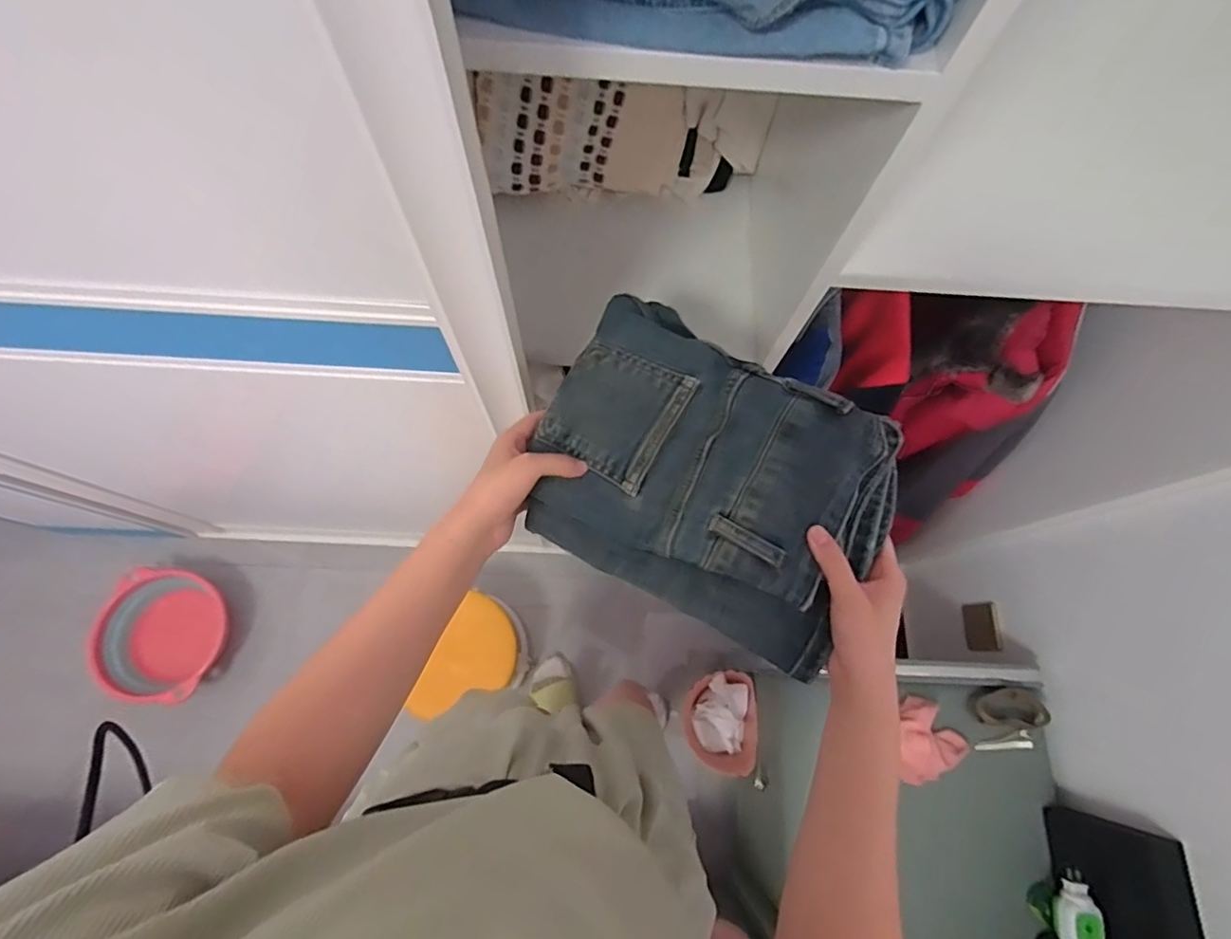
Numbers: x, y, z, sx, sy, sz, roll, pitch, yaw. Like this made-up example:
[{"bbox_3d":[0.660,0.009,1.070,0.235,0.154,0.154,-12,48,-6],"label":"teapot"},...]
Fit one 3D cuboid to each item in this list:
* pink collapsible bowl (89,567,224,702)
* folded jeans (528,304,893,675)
[{"bbox_3d":[-1.014,0.367,1.239,0.251,0.048,0.265,1,70,-2],"label":"pink collapsible bowl"},{"bbox_3d":[0.076,-0.010,0.447,0.270,0.060,0.228,28,71,7],"label":"folded jeans"}]

